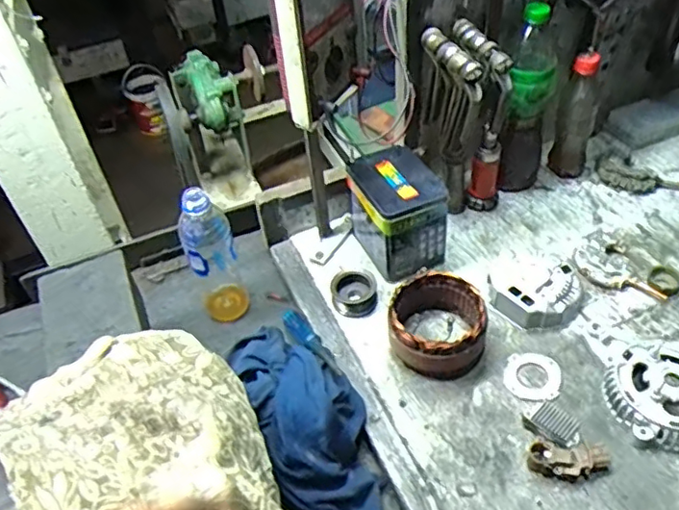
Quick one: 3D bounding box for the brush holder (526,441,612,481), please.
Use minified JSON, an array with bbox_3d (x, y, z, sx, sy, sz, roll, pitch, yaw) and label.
[{"bbox_3d":[0.233,0.209,0.610,0.076,0.025,0.036,-1,45,5],"label":"brush holder"}]

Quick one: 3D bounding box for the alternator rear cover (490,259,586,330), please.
[{"bbox_3d":[0.250,0.046,0.755,0.104,0.032,0.090,-19,46,-13],"label":"alternator rear cover"}]

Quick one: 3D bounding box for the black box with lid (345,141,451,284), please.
[{"bbox_3d":[0.078,-0.057,0.811,0.100,0.124,0.123,-18,46,-12],"label":"black box with lid"}]

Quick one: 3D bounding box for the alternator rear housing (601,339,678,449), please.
[{"bbox_3d":[0.348,0.142,0.641,0.113,0.047,0.115,-3,45,3],"label":"alternator rear housing"}]

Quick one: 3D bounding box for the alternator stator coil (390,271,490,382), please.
[{"bbox_3d":[0.119,0.085,0.713,0.110,0.067,0.115,-3,45,3],"label":"alternator stator coil"}]

